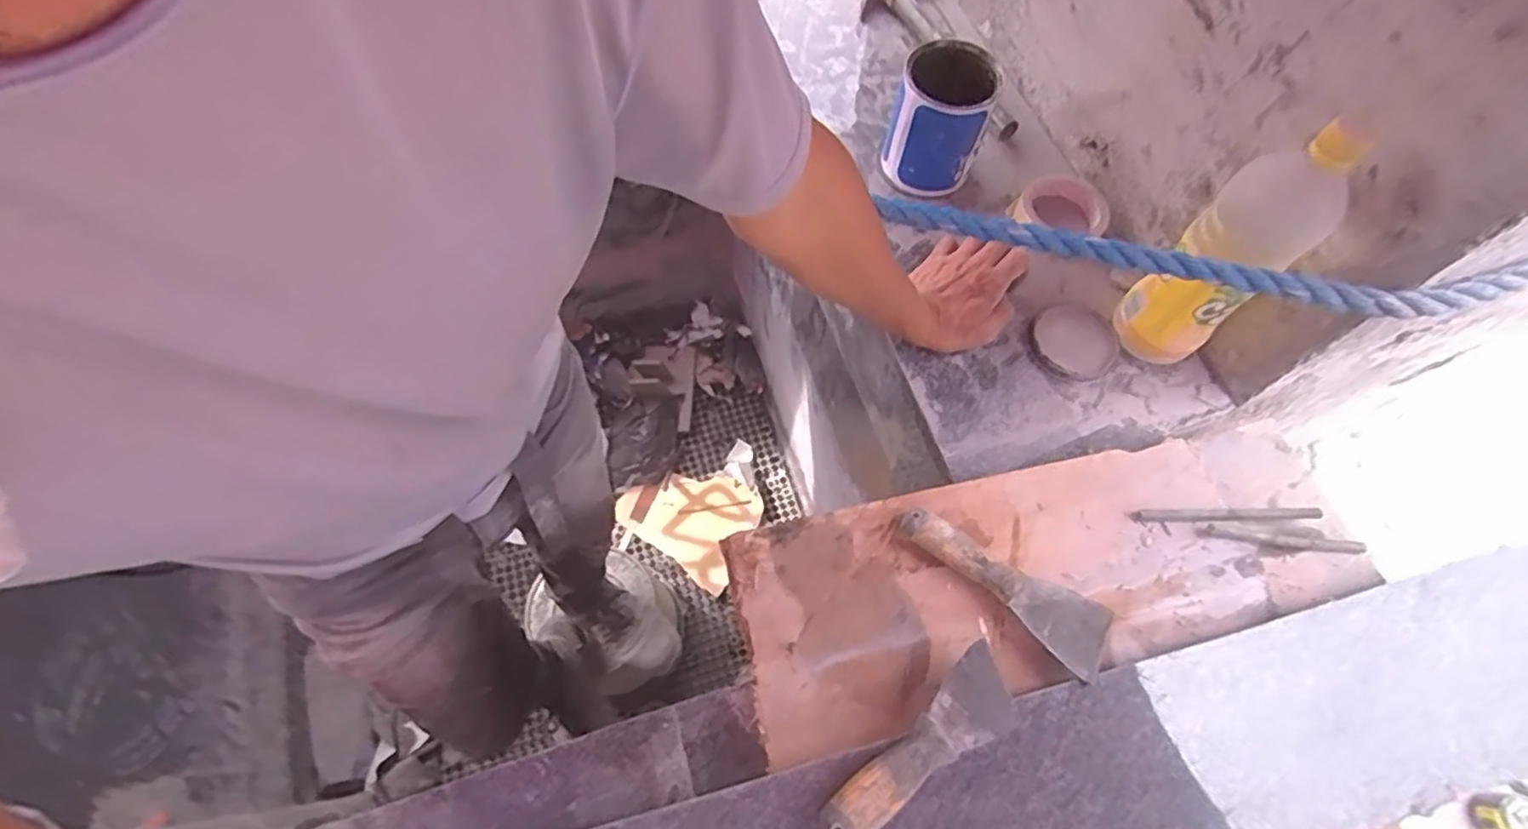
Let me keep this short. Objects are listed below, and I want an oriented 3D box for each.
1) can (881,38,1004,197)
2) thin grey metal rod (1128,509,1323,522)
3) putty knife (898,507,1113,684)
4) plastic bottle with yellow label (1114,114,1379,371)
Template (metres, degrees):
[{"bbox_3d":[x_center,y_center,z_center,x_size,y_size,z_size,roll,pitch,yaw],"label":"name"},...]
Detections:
[{"bbox_3d":[0.189,-0.316,0.715,0.097,0.114,0.102,24,65,8],"label":"can"},{"bbox_3d":[0.401,0.088,0.578,0.166,0.006,0.010,0,64,-3],"label":"thin grey metal rod"},{"bbox_3d":[0.196,0.130,0.536,0.180,0.023,0.062,37,68,14],"label":"putty knife"},{"bbox_3d":[0.394,-0.134,0.568,0.076,0.239,0.081,-39,72,-19],"label":"plastic bottle with yellow label"}]

